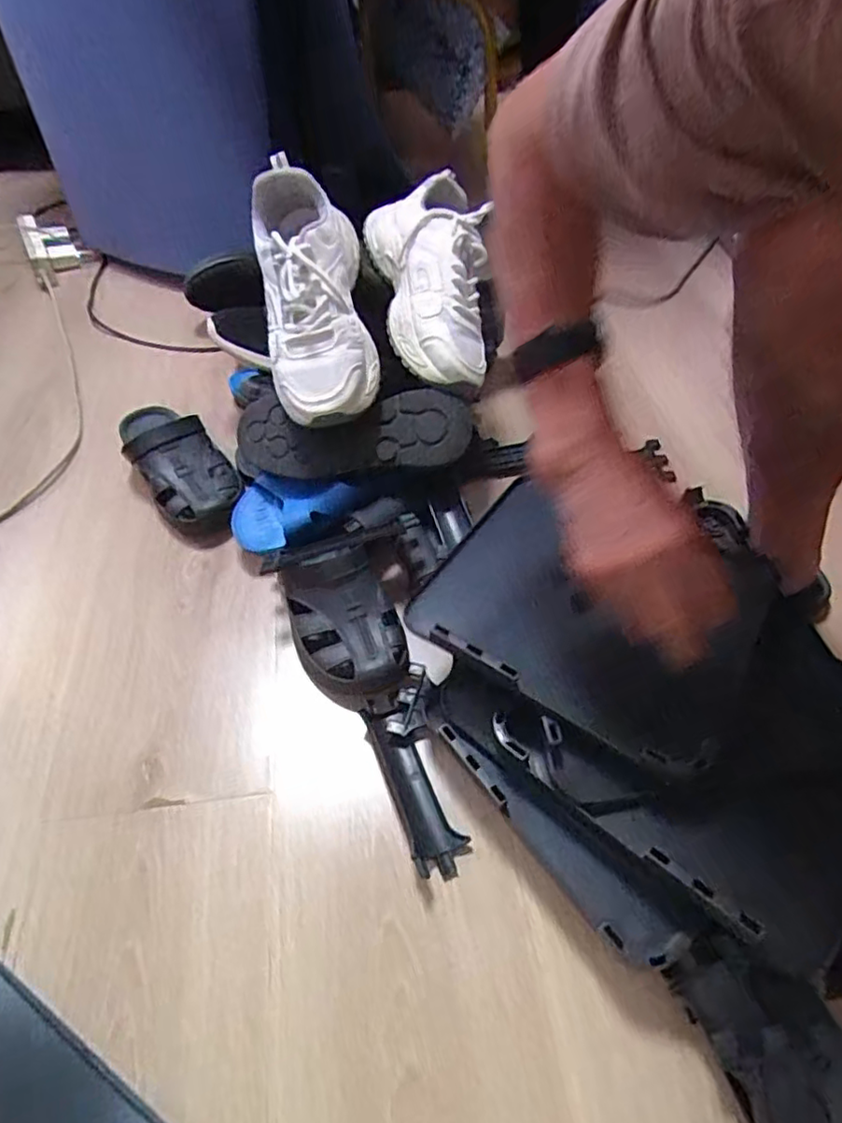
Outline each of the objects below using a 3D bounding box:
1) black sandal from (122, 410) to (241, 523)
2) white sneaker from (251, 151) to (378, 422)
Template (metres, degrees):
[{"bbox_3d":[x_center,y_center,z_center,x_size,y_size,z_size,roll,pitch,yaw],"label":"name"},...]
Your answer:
[{"bbox_3d":[-0.299,-0.129,0.752,0.097,0.067,0.223,-31,57,-23],"label":"black sandal"},{"bbox_3d":[-0.106,-0.274,0.641,0.111,0.100,0.265,-9,87,-10],"label":"white sneaker"}]

